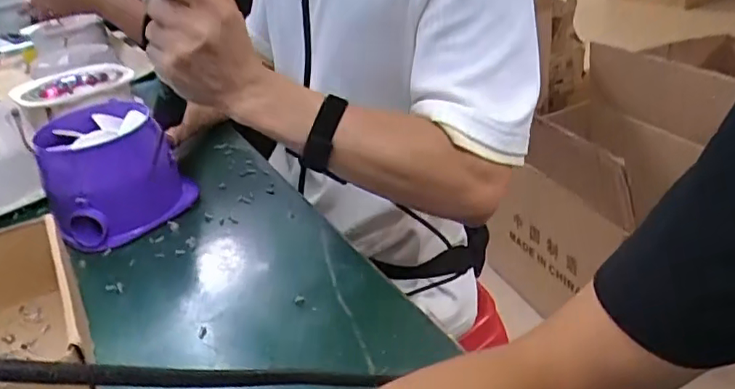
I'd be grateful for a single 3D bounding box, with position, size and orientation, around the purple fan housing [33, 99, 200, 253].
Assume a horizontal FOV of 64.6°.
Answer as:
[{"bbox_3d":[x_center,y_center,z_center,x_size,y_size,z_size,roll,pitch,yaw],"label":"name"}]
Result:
[{"bbox_3d":[-0.266,-0.028,0.601,0.121,0.106,0.132,-25,33,-29],"label":"purple fan housing"}]

